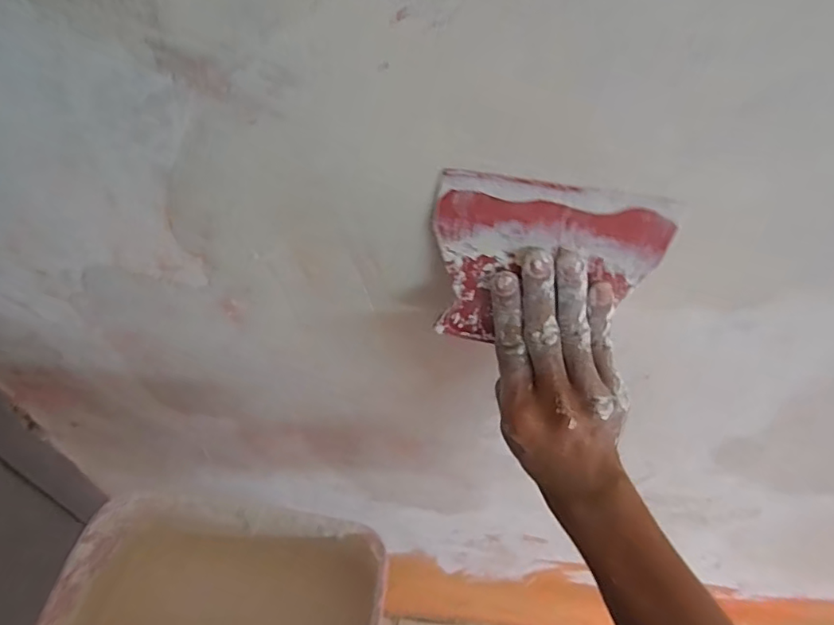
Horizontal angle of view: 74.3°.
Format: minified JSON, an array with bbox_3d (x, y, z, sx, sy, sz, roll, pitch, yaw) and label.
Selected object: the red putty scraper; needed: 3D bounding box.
[{"bbox_3d":[0.072,-0.024,0.306,0.117,0.101,0.008,8,35,4],"label":"red putty scraper"}]

